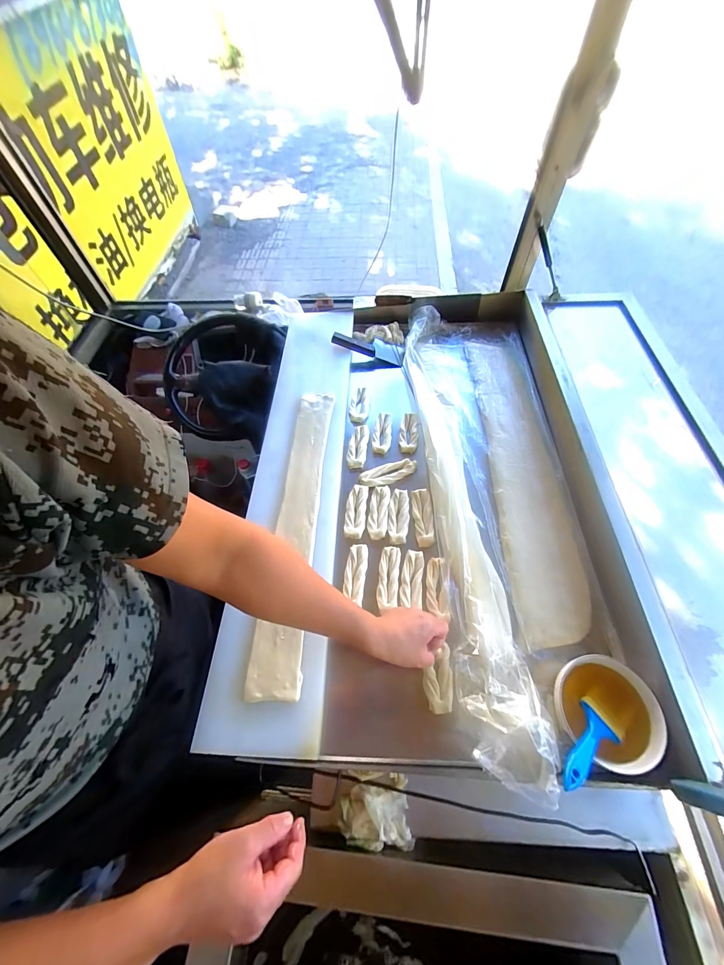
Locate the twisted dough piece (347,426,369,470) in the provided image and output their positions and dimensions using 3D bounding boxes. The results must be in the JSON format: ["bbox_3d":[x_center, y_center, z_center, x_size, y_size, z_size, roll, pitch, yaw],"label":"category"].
[{"bbox_3d":[-0.008,-0.079,0.721,0.037,0.012,0.115,5,59,6],"label":"twisted dough piece"}]

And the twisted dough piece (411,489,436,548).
[{"bbox_3d":[0.113,0.063,0.634,0.036,0.013,0.112,-2,59,2],"label":"twisted dough piece"}]

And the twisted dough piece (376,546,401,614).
[{"bbox_3d":[0.046,0.164,0.593,0.035,0.010,0.108,4,59,6],"label":"twisted dough piece"}]

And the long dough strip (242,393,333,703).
[{"bbox_3d":[-0.115,0.057,0.636,0.079,0.021,0.585,1,59,4],"label":"long dough strip"}]

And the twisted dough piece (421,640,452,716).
[{"bbox_3d":[0.110,0.285,0.497,0.042,0.016,0.085,3,59,5],"label":"twisted dough piece"}]

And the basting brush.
[{"bbox_3d":[0.279,0.313,0.415,0.138,0.016,0.053,-20,58,-31],"label":"basting brush"}]

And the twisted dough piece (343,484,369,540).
[{"bbox_3d":[-0.011,0.052,0.646,0.036,0.013,0.109,4,59,6],"label":"twisted dough piece"}]

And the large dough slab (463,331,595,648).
[{"bbox_3d":[0.318,-0.067,0.695,0.128,0.030,0.712,1,59,4],"label":"large dough slab"}]

